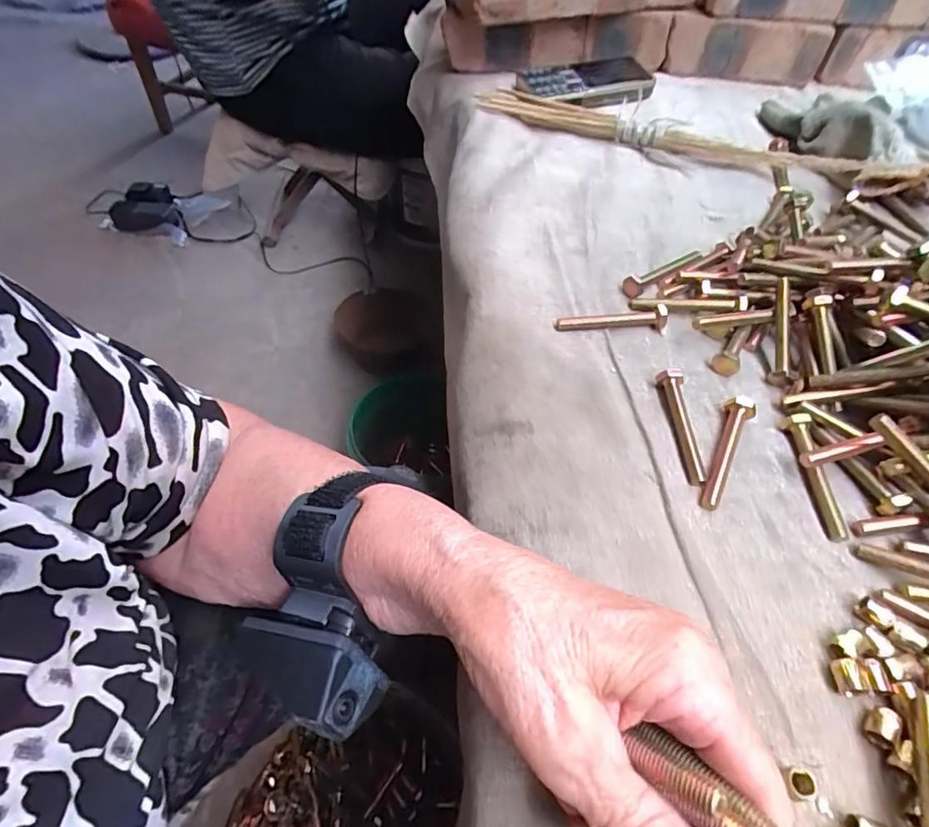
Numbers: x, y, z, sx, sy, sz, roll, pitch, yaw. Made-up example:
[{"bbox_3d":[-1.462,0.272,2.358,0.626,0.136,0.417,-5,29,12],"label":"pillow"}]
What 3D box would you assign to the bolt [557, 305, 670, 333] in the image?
[{"bbox_3d":[0.088,-0.058,0.304,0.065,0.012,0.012,0,51,-3],"label":"bolt"}]

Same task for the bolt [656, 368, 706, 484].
[{"bbox_3d":[0.114,0.004,0.264,0.011,0.014,0.069,1,51,-2],"label":"bolt"}]

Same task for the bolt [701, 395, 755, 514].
[{"bbox_3d":[0.131,0.018,0.251,0.013,0.014,0.063,25,54,16],"label":"bolt"}]

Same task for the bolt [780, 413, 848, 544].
[{"bbox_3d":[0.171,0.029,0.245,0.012,0.012,0.064,4,51,0],"label":"bolt"}]

